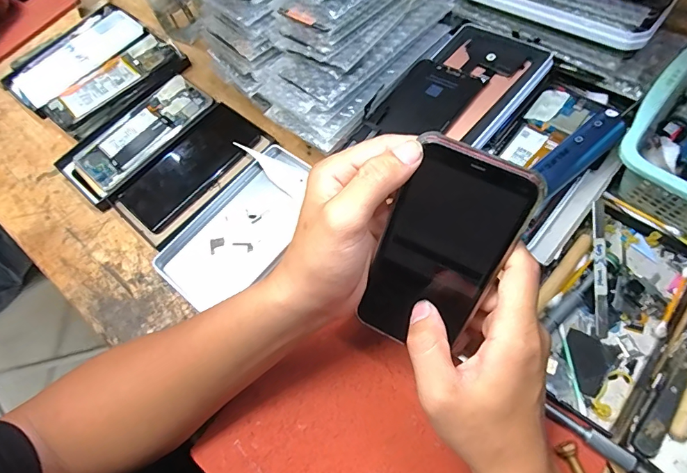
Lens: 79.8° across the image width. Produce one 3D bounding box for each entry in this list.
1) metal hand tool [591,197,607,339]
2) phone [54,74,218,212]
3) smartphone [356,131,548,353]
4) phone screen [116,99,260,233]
[{"bbox_3d":[0.215,0.026,0.347,0.011,0.010,0.114,3,83,3],"label":"metal hand tool"},{"bbox_3d":[-0.245,-0.120,0.493,0.098,0.015,0.181,40,77,17],"label":"phone"},{"bbox_3d":[0.064,0.012,0.271,0.074,0.148,0.017,24,34,12],"label":"smartphone"},{"bbox_3d":[-0.172,-0.081,0.466,0.075,0.008,0.163,38,77,16],"label":"phone screen"}]

